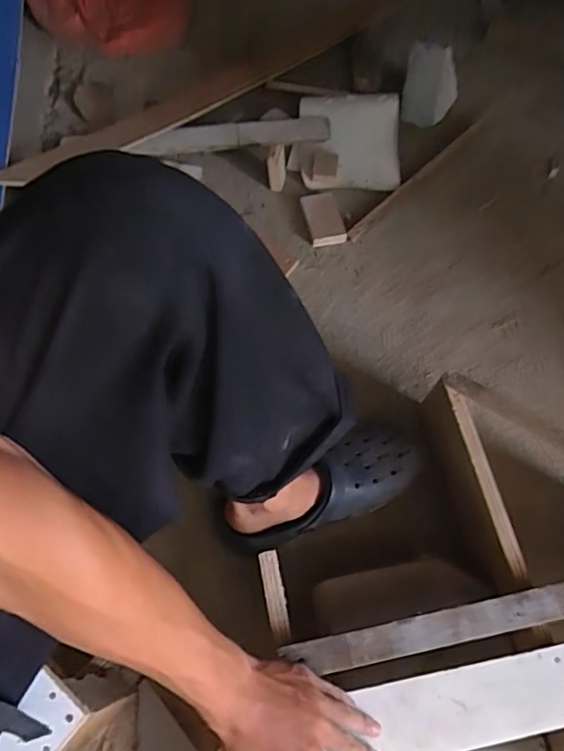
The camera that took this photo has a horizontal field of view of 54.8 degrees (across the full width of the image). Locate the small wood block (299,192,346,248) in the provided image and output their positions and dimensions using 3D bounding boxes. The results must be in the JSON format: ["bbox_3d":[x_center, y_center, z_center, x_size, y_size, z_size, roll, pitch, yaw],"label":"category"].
[{"bbox_3d":[0.069,-0.263,0.912,0.058,0.020,0.099,-13,65,-7],"label":"small wood block"}]

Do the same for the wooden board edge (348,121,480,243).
[{"bbox_3d":[0.234,-0.349,0.957,0.019,0.009,0.356,40,70,16],"label":"wooden board edge"}]

